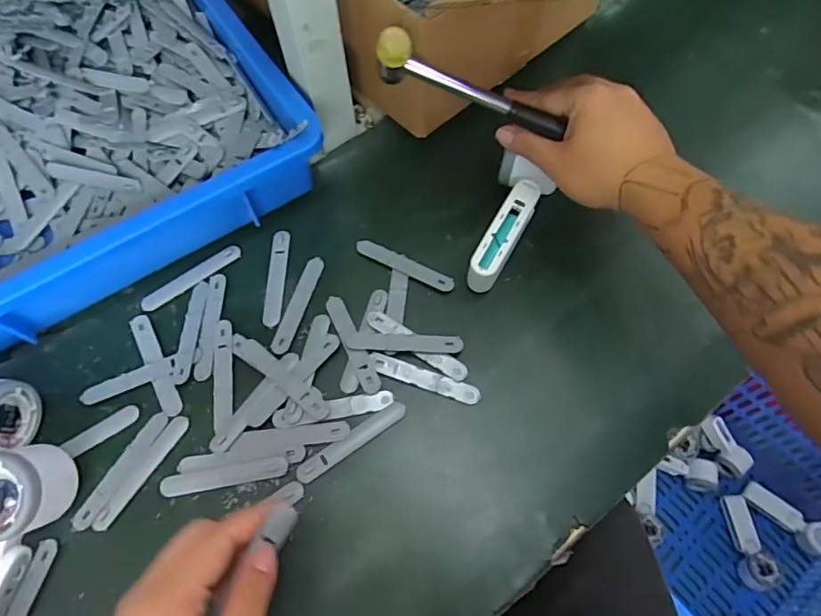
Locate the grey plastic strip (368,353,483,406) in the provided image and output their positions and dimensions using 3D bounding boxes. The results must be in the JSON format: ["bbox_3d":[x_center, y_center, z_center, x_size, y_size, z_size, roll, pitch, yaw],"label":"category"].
[{"bbox_3d":[0.011,0.058,0.428,0.093,0.004,0.016,17,66,9],"label":"grey plastic strip"}]

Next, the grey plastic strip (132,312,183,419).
[{"bbox_3d":[-0.213,0.046,0.437,0.015,0.004,0.098,-27,67,-12],"label":"grey plastic strip"}]

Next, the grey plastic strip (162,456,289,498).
[{"bbox_3d":[-0.142,0.129,0.400,0.095,0.007,0.016,-9,65,-4],"label":"grey plastic strip"}]

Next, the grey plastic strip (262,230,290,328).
[{"bbox_3d":[-0.120,-0.027,0.471,0.017,0.004,0.093,0,64,1],"label":"grey plastic strip"}]

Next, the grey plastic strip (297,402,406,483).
[{"bbox_3d":[-0.045,0.103,0.406,0.094,0.004,0.015,-32,68,-14],"label":"grey plastic strip"}]

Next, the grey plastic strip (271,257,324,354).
[{"bbox_3d":[-0.098,-0.004,0.458,0.016,0.006,0.095,15,65,8],"label":"grey plastic strip"}]

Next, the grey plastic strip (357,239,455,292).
[{"bbox_3d":[-0.005,-0.039,0.471,0.094,0.004,0.016,26,67,12],"label":"grey plastic strip"}]

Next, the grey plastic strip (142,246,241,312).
[{"bbox_3d":[-0.197,-0.028,0.471,0.095,0.005,0.017,-33,69,-14],"label":"grey plastic strip"}]

